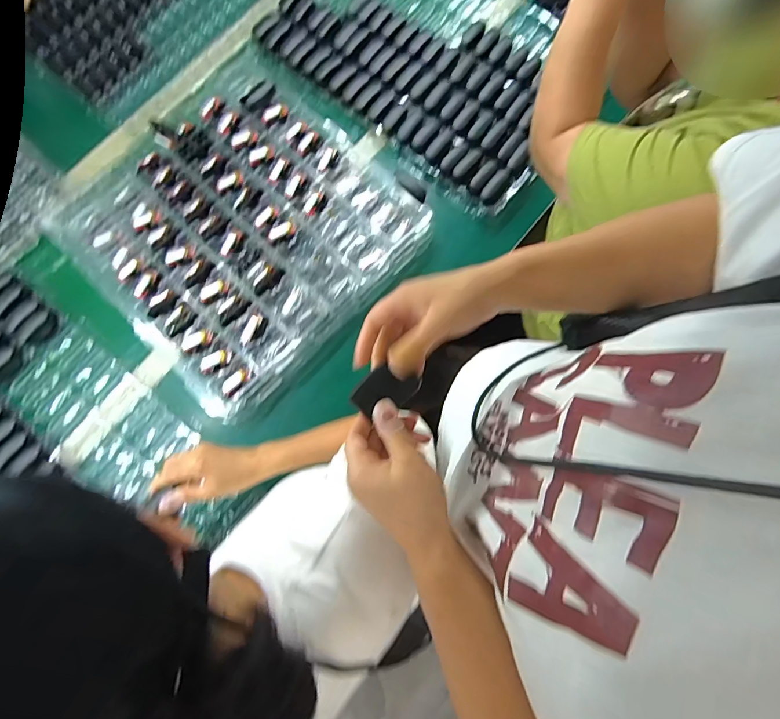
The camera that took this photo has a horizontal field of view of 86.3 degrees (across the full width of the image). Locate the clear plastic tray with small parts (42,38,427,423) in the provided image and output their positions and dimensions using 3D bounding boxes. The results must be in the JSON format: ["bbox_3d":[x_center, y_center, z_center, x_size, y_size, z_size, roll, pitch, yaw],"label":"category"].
[{"bbox_3d":[-0.246,-0.233,0.686,0.490,0.051,0.474,44,79,8],"label":"clear plastic tray with small parts"}]

